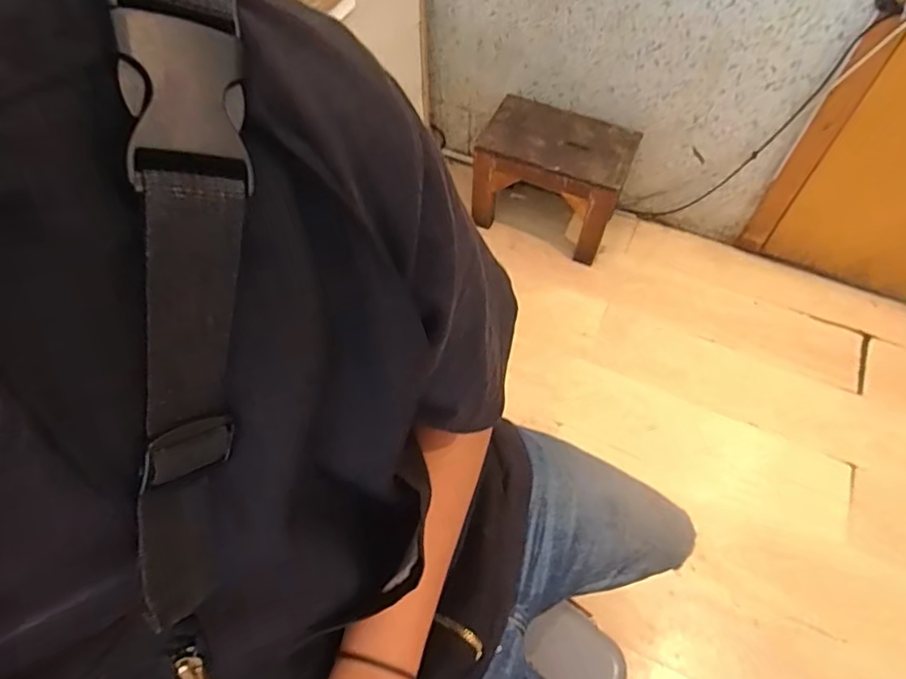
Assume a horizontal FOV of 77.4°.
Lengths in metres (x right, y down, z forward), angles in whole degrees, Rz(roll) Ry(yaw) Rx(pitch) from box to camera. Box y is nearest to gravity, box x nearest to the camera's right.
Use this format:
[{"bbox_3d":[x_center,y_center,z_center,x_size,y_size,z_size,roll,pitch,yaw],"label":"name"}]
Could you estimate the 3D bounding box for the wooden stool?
[{"bbox_3d":[0.265,-0.435,1.535,0.375,0.291,0.230,18,61,12],"label":"wooden stool"}]

